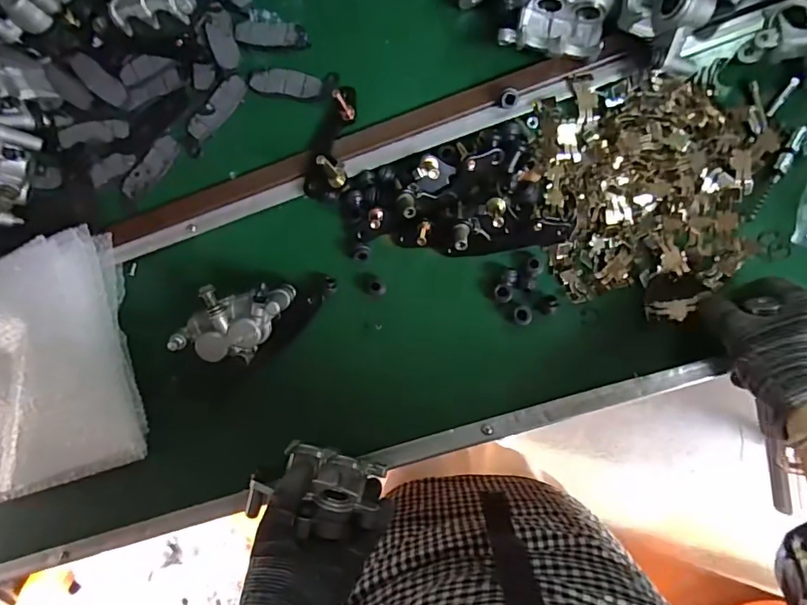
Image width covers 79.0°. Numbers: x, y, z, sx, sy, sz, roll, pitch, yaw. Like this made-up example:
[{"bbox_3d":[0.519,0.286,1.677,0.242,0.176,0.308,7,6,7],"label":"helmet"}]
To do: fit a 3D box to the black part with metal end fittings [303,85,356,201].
[{"bbox_3d":[-0.069,-0.153,0.451,0.044,0.043,0.112,10,89,9],"label":"black part with metal end fittings"}]

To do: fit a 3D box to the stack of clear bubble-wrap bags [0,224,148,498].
[{"bbox_3d":[-0.369,0.069,0.459,0.216,0.051,0.221,-17,86,6],"label":"stack of clear bubble-wrap bags"}]

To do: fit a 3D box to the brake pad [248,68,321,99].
[{"bbox_3d":[-0.115,-0.215,0.480,0.071,0.007,0.025,13,89,7],"label":"brake pad"}]

